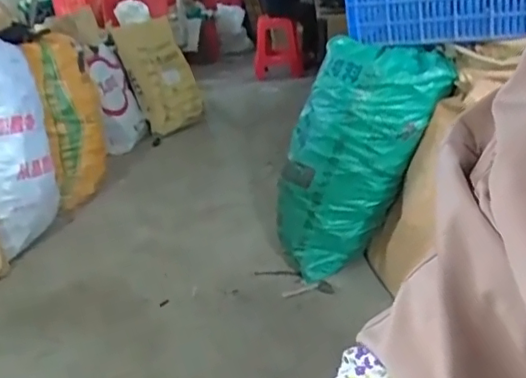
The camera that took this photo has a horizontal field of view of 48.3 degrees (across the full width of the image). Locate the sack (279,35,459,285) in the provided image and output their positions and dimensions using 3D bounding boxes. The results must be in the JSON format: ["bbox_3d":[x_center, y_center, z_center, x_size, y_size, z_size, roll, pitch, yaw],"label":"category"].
[{"bbox_3d":[0.265,-0.089,1.816,0.354,0.769,0.183,18,20,-9],"label":"sack"}]

